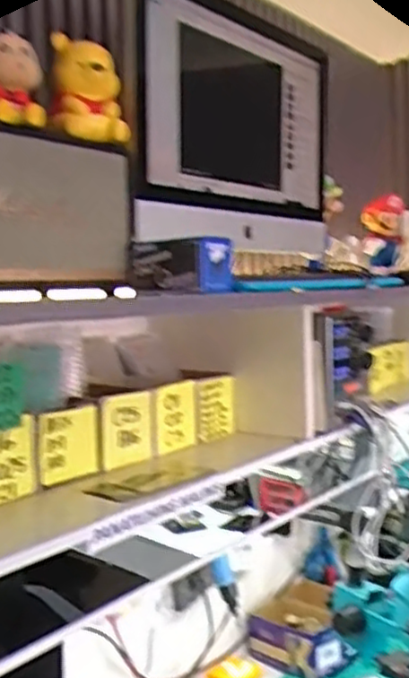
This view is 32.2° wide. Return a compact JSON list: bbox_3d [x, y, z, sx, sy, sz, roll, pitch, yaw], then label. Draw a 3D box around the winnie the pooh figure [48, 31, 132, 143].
[{"bbox_3d":[-0.141,-0.301,0.857,0.090,0.116,0.057,-2,4,-5],"label":"winnie the pooh figure"}]

